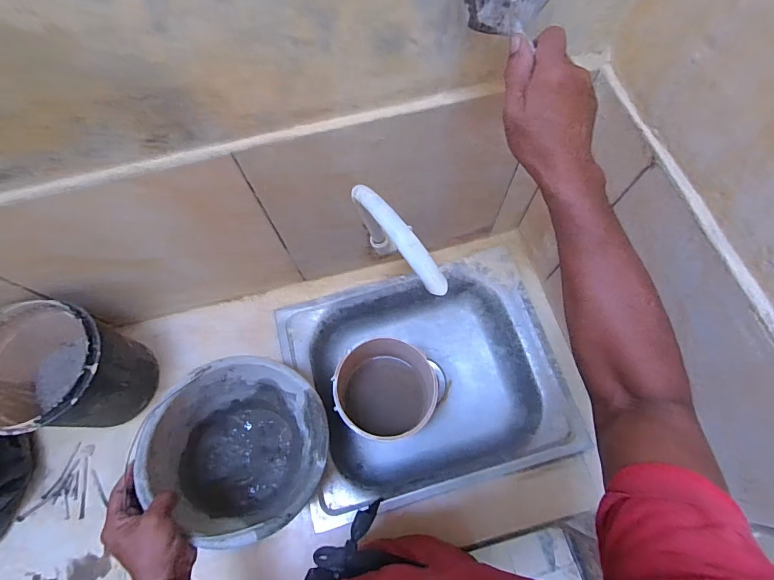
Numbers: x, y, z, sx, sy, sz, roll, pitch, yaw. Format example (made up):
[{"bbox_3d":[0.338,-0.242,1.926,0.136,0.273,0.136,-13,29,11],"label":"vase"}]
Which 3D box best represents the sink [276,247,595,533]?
[{"bbox_3d":[0.069,0.172,0.818,0.484,0.152,0.401,-13,69,-3],"label":"sink"}]

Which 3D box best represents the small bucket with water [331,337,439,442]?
[{"bbox_3d":[-0.003,0.199,0.767,0.183,0.172,0.167,-1,69,1],"label":"small bucket with water"}]

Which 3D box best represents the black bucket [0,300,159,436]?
[{"bbox_3d":[-0.531,0.143,0.679,0.182,0.208,0.182,-1,69,1],"label":"black bucket"}]

